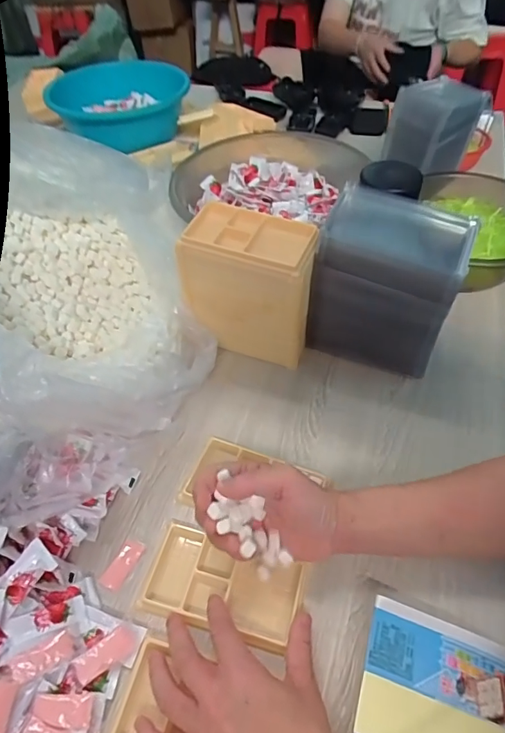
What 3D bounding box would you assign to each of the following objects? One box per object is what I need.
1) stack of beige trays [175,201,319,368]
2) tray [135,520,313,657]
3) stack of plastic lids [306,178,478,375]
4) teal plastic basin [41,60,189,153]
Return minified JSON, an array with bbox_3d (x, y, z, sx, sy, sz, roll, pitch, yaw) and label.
[{"bbox_3d":[0.001,-0.085,0.520,0.133,0.152,0.077,14,52,14],"label":"stack of beige trays"},{"bbox_3d":[-0.026,0.189,0.396,0.130,0.015,0.074,13,52,14],"label":"tray"},{"bbox_3d":[0.144,-0.087,0.503,0.136,0.168,0.092,18,53,17],"label":"stack of plastic lids"},{"bbox_3d":[-0.264,-0.564,0.975,0.247,0.096,0.242,-1,50,1],"label":"teal plastic basin"}]

